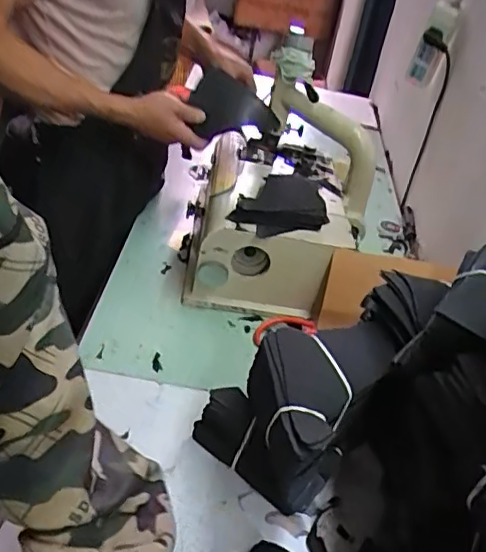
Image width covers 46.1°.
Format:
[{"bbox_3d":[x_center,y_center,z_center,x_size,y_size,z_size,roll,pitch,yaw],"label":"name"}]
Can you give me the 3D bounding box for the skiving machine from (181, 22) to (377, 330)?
[{"bbox_3d":[0.062,-0.155,0.935,0.289,0.328,0.321,5,37,-5],"label":"skiving machine"}]

